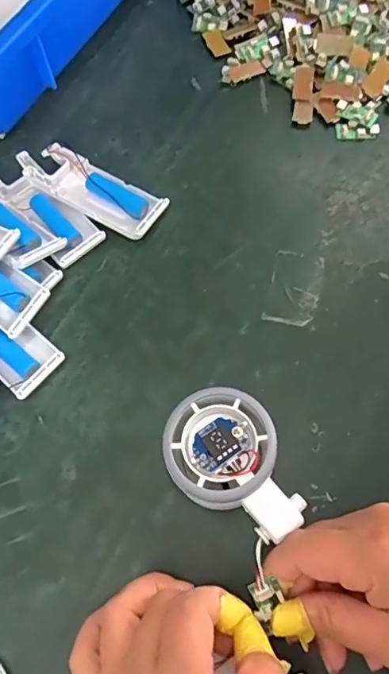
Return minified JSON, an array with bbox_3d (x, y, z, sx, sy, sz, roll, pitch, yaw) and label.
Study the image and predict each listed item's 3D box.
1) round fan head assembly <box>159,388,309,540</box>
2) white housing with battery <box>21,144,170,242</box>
[{"bbox_3d":[0.019,0.074,0.279,0.060,0.049,0.081,-24,69,-7],"label":"round fan head assembly"},{"bbox_3d":[-0.073,-0.109,0.376,0.103,0.016,0.038,28,72,13],"label":"white housing with battery"}]

